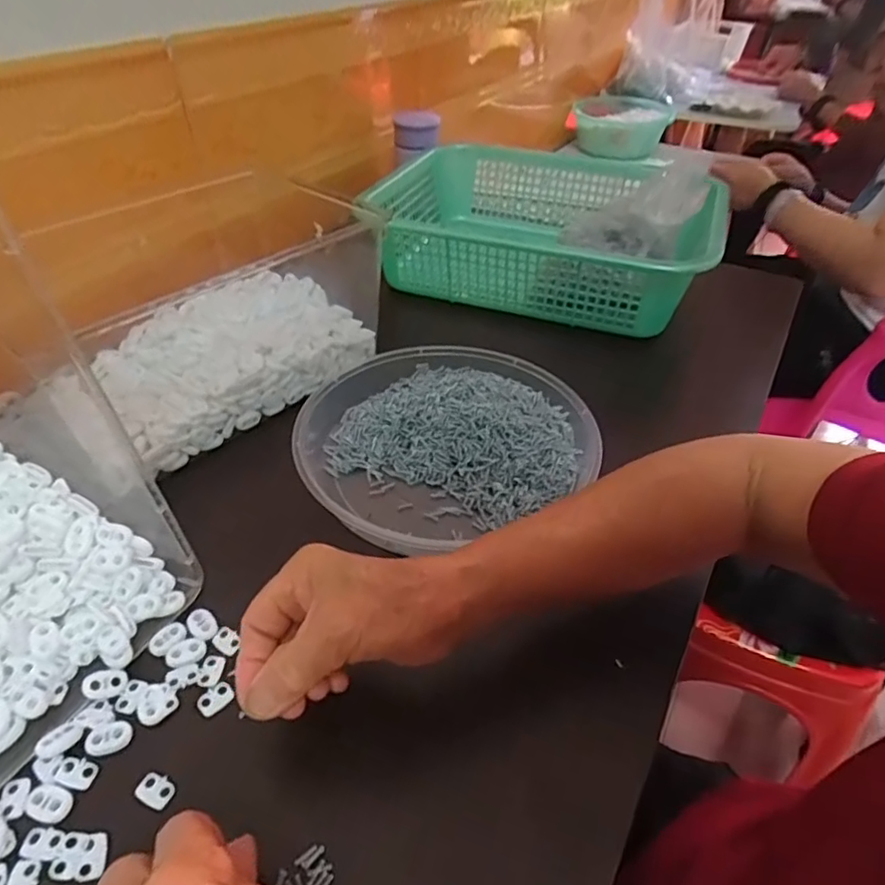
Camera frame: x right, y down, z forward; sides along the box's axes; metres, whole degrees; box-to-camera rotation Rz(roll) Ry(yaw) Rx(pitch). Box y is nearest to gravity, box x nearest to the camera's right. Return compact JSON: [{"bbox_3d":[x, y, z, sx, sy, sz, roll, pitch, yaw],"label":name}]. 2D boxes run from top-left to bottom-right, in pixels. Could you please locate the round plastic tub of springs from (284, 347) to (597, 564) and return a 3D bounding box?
[{"bbox_3d":[-0.008,-0.009,0.488,0.223,0.038,0.210,1,42,-1],"label":"round plastic tub of springs"}]

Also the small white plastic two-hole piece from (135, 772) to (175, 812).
[{"bbox_3d":[-0.147,0.177,0.304,0.020,0.004,0.014,20,45,19],"label":"small white plastic two-hole piece"}]

